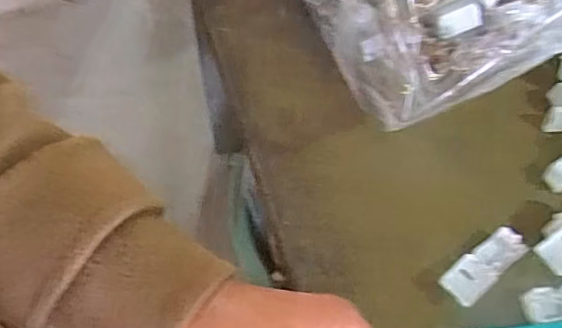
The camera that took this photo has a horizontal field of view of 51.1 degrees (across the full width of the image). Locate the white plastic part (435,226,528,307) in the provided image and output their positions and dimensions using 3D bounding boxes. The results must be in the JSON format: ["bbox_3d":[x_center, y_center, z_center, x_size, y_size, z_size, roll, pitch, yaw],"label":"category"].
[{"bbox_3d":[0.112,0.057,0.328,0.054,0.013,0.021,-36,69,-17],"label":"white plastic part"}]

